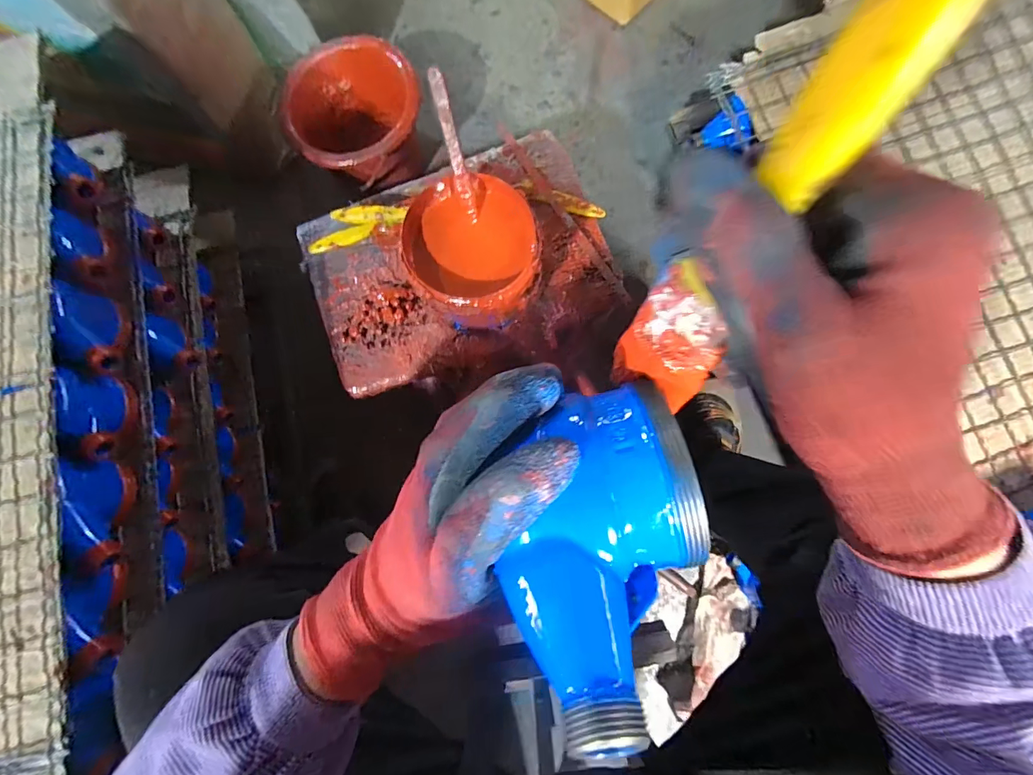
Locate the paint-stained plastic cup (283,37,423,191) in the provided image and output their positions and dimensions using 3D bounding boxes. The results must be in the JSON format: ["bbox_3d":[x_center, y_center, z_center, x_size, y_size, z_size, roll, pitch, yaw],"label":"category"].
[{"bbox_3d":[-0.255,-0.445,0.770,0.198,0.166,0.239,-2,81,3],"label":"paint-stained plastic cup"}]

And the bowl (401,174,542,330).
[{"bbox_3d":[-0.045,-0.142,0.517,0.138,0.127,0.149,0,81,3],"label":"bowl"}]

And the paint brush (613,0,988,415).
[{"bbox_3d":[0.075,-0.054,0.127,0.031,0.160,0.014,30,45,7],"label":"paint brush"}]

